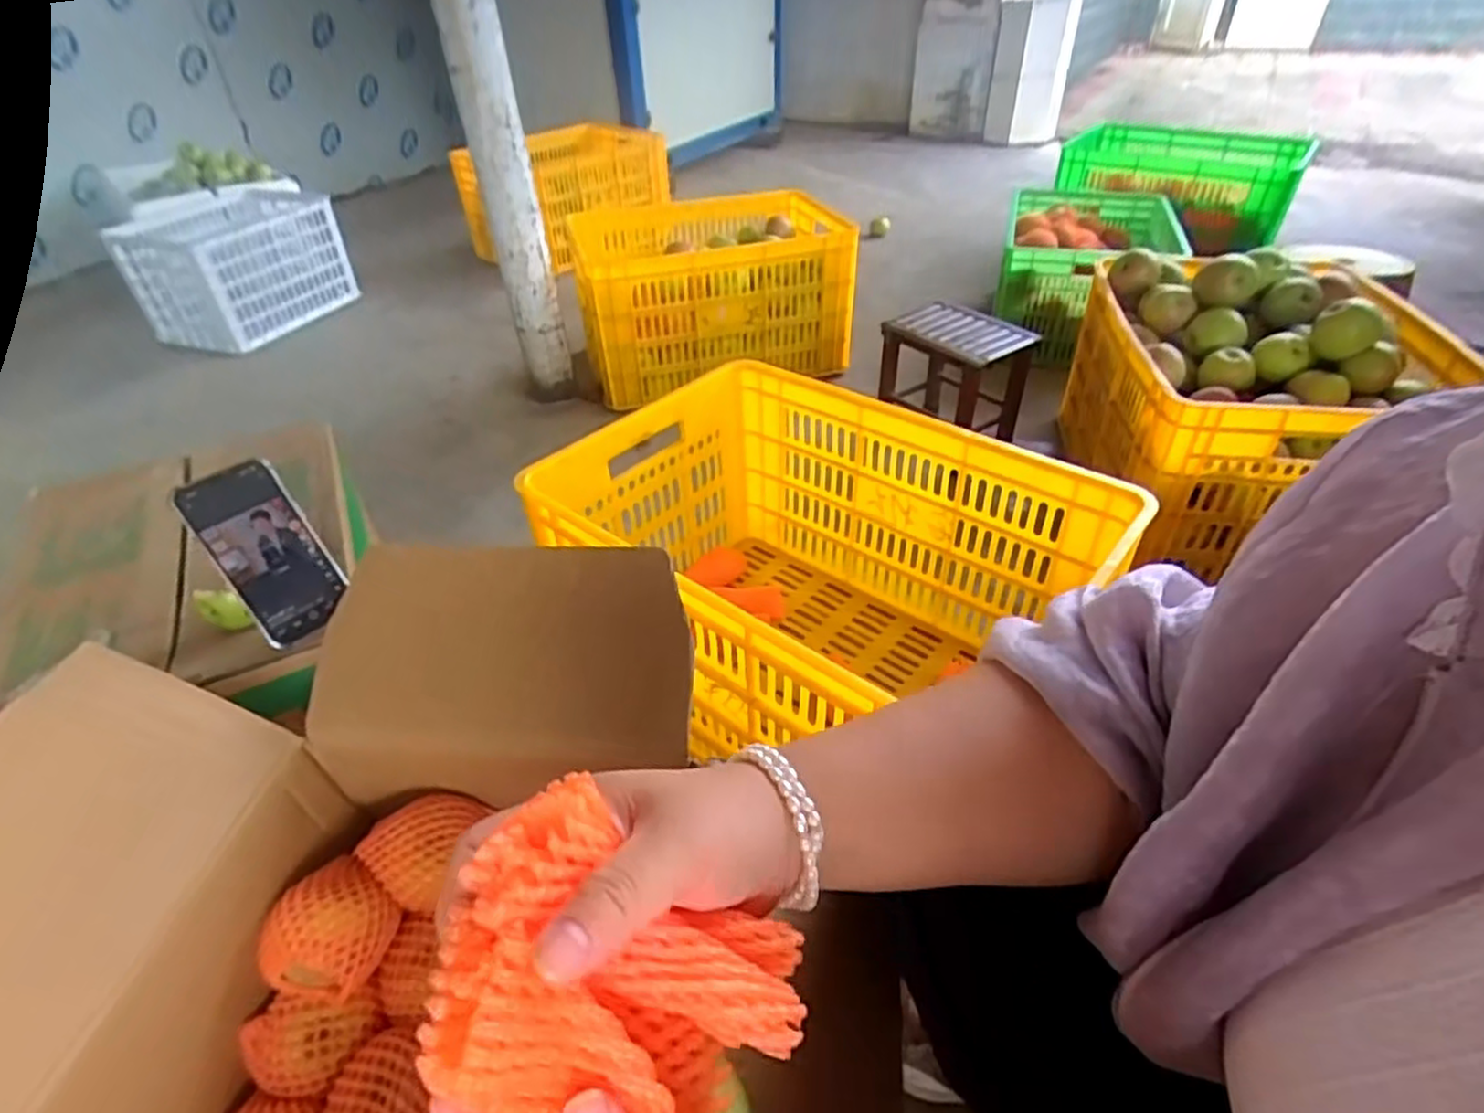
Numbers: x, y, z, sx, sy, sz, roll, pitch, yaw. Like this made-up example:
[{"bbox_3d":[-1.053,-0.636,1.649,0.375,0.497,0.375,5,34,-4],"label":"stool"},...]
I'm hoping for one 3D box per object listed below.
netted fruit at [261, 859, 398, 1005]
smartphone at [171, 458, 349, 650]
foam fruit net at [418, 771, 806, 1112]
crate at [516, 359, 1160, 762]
[{"bbox_3d":[-0.284,0.263,0.508,0.067,0.067,0.078,21,44,26],"label":"netted fruit"},{"bbox_3d":[-0.388,-0.004,0.601,0.074,0.145,0.008,-35,16,-31],"label":"smartphone"},{"bbox_3d":[-0.043,0.138,0.236,0.114,0.065,0.094,42,48,-15],"label":"foam fruit net"},{"bbox_3d":[0.092,0.046,0.907,0.578,0.312,0.427,28,48,32],"label":"crate"}]

